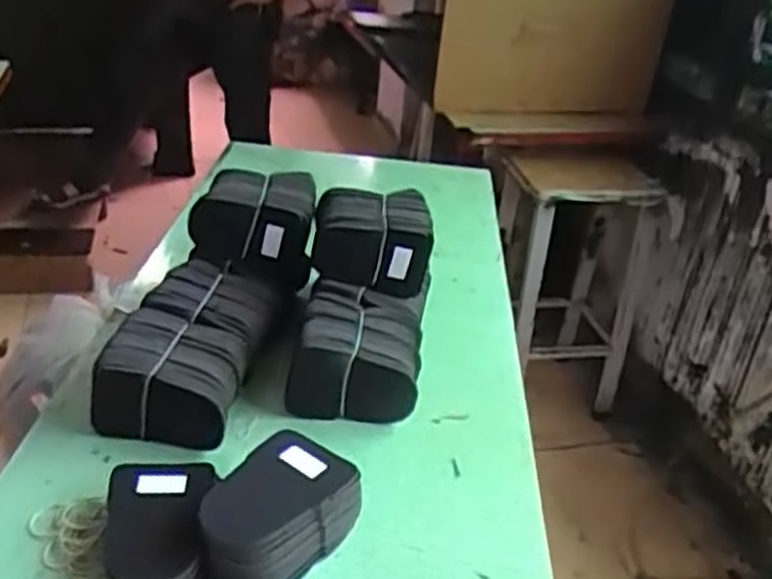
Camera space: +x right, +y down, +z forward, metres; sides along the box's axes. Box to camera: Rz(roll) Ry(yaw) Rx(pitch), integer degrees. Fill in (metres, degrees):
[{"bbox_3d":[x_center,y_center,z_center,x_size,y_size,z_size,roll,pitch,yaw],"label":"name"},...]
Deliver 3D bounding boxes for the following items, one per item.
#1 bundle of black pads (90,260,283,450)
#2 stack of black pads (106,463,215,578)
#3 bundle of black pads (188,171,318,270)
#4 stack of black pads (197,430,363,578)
[{"bbox_3d":[-0.209,0.065,0.892,0.142,0.095,0.236,8,30,4],"label":"bundle of black pads"},{"bbox_3d":[-0.198,0.211,0.687,0.084,0.051,0.129,0,31,-9],"label":"stack of black pads"},{"bbox_3d":[-0.166,-0.095,1.007,0.147,0.080,0.115,3,30,-4],"label":"bundle of black pads"},{"bbox_3d":[-0.096,0.206,0.700,0.086,0.075,0.139,23,34,27],"label":"stack of black pads"}]

